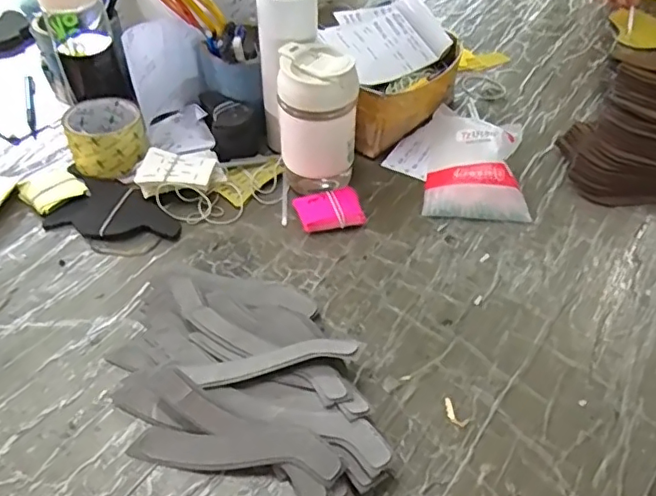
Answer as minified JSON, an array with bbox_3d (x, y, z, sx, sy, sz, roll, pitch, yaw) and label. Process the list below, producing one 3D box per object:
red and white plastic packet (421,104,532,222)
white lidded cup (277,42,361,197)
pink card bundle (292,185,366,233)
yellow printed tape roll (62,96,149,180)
[{"bbox_3d":[0.177,-0.111,0.680,0.120,0.044,0.179,5,47,5],"label":"red and white plastic packet"},{"bbox_3d":[-0.011,-0.137,0.624,0.082,0.154,0.075,-1,46,-1],"label":"white lidded cup"},{"bbox_3d":[0.002,-0.041,0.629,0.069,0.019,0.051,-12,47,-11],"label":"pink card bundle"},{"bbox_3d":[-0.266,-0.134,0.684,0.085,0.059,0.091,0,46,0],"label":"yellow printed tape roll"}]

